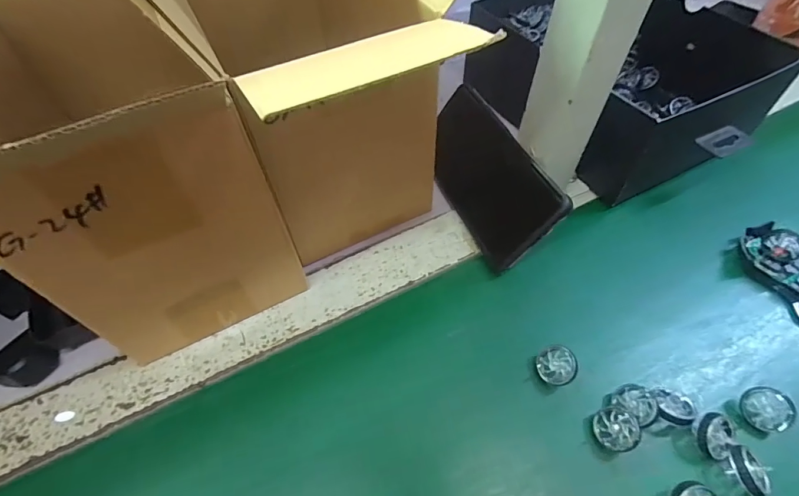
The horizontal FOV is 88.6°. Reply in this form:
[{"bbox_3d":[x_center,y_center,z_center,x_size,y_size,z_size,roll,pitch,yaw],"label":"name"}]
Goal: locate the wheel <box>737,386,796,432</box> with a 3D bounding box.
[{"bbox_3d":[0.230,0.102,0.256,0.024,0.008,0.029,9,66,54],"label":"wheel"}]

